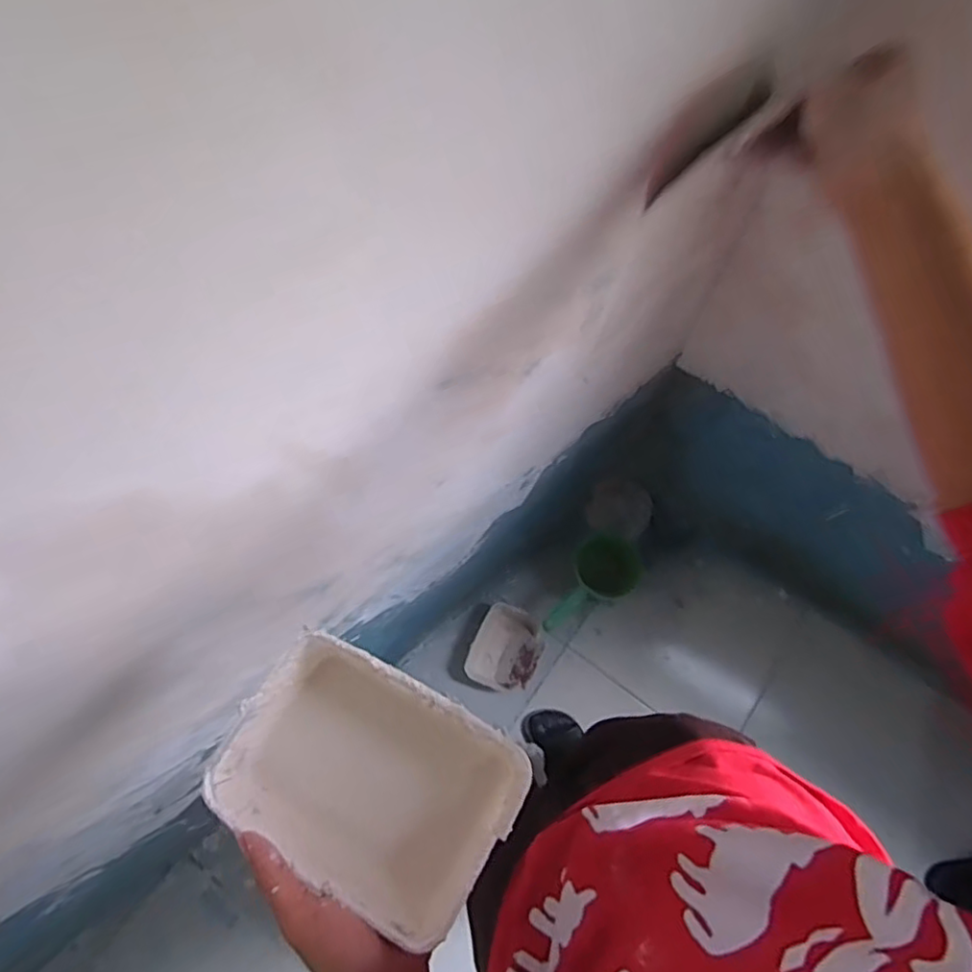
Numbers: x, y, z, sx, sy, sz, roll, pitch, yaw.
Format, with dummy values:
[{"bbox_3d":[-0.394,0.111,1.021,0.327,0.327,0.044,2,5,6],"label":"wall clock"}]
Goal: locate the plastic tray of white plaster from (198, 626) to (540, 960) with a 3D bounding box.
[{"bbox_3d":[-0.073,0.188,0.404,0.171,0.077,0.120,28,71,10],"label":"plastic tray of white plaster"}]

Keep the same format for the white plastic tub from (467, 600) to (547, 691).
[{"bbox_3d":[0.044,0.358,1.363,0.149,0.055,0.178,23,70,9],"label":"white plastic tub"}]

